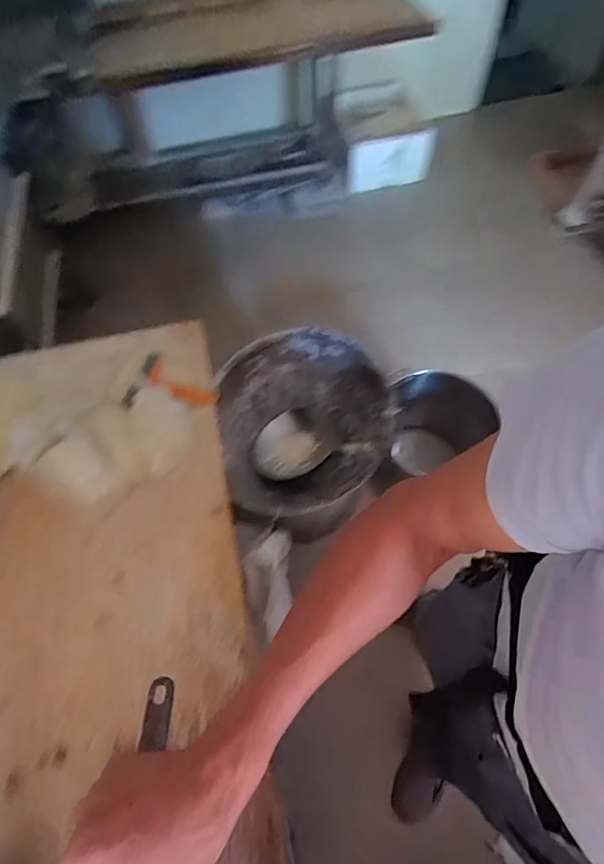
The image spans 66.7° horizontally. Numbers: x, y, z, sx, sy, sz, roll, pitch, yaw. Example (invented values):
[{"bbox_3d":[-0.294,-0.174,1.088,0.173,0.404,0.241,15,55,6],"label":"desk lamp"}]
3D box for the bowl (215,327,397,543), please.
[{"bbox_3d":[0.005,-0.021,1.246,0.442,0.197,0.476,-1,62,2],"label":"bowl"}]

